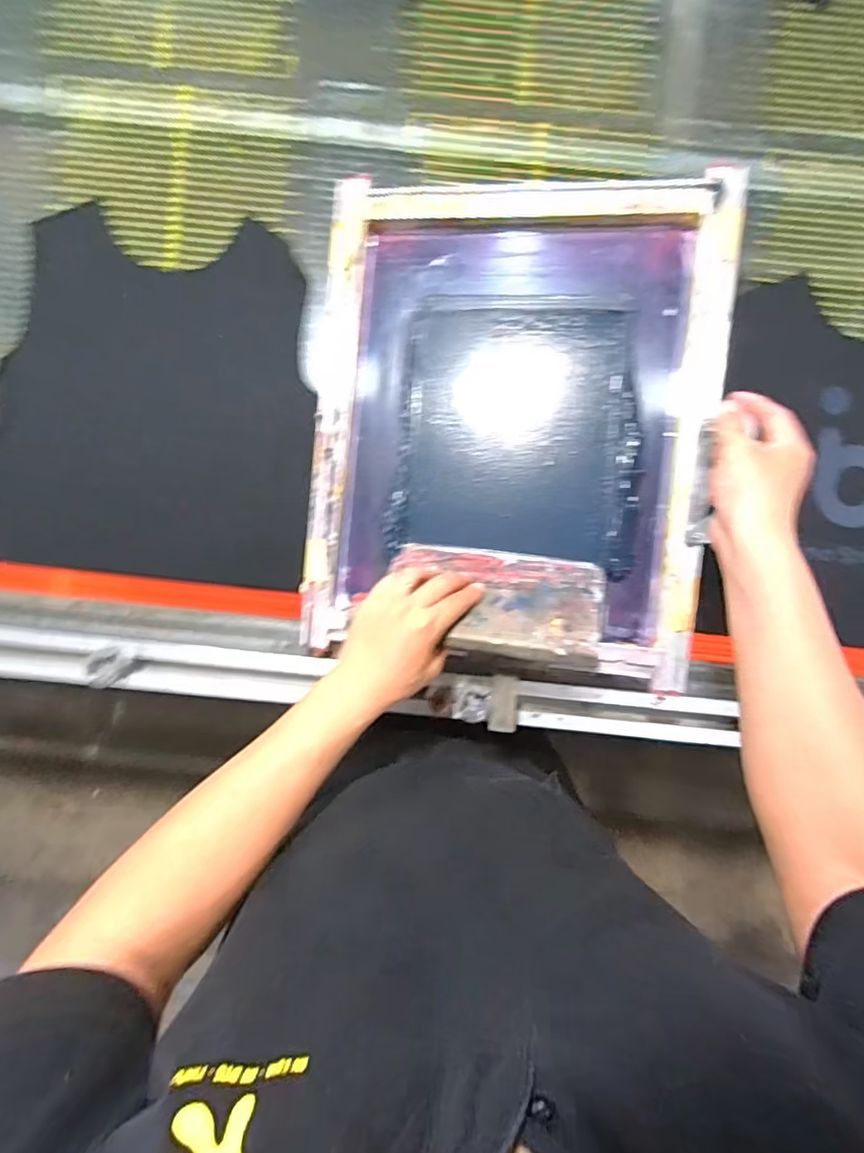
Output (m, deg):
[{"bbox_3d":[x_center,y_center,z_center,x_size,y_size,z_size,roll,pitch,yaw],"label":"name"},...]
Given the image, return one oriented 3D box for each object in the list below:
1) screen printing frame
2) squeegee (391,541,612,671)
[{"bbox_3d":[0.074,-0.152,0.558,0.397,0.058,0.492,6,93,5],"label":"screen printing frame"},{"bbox_3d":[0.068,0.024,0.531,0.194,0.135,0.027,5,134,8],"label":"squeegee"}]

